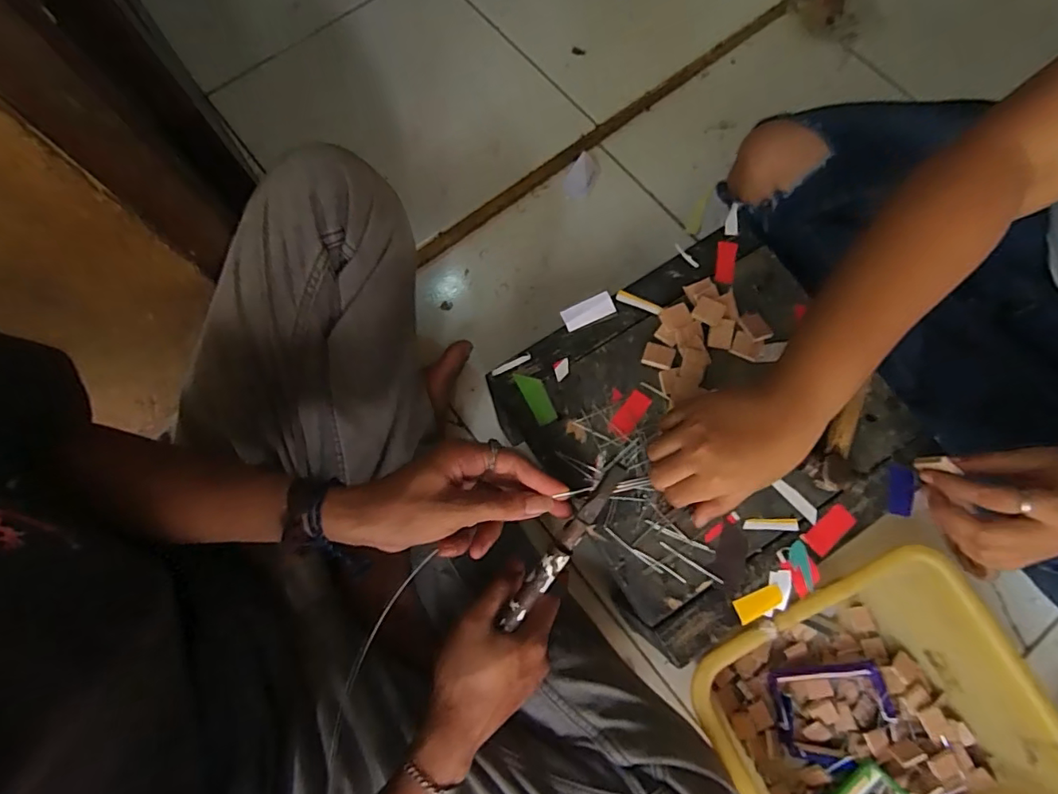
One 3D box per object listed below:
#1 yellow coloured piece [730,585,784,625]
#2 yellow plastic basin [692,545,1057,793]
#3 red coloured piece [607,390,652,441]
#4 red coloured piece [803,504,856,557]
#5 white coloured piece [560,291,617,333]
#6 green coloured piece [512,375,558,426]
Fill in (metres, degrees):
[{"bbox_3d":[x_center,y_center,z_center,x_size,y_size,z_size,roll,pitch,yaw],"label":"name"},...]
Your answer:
[{"bbox_3d":[0.174,0.156,0.395,0.038,0.004,0.017,-21,74,-5],"label":"yellow coloured piece"},{"bbox_3d":[0.314,0.314,0.493,0.272,0.124,0.267,-27,75,-6],"label":"yellow plastic basin"},{"bbox_3d":[0.084,0.015,0.435,0.019,0.004,0.042,37,78,11],"label":"red coloured piece"},{"bbox_3d":[0.235,0.103,0.407,0.043,0.004,0.021,-37,76,-9],"label":"red coloured piece"},{"bbox_3d":[0.052,-0.075,0.460,0.047,0.007,0.021,-24,75,-6],"label":"white coloured piece"},{"bbox_3d":[0.007,0.000,0.442,0.018,0.004,0.048,-28,79,-1],"label":"green coloured piece"}]

